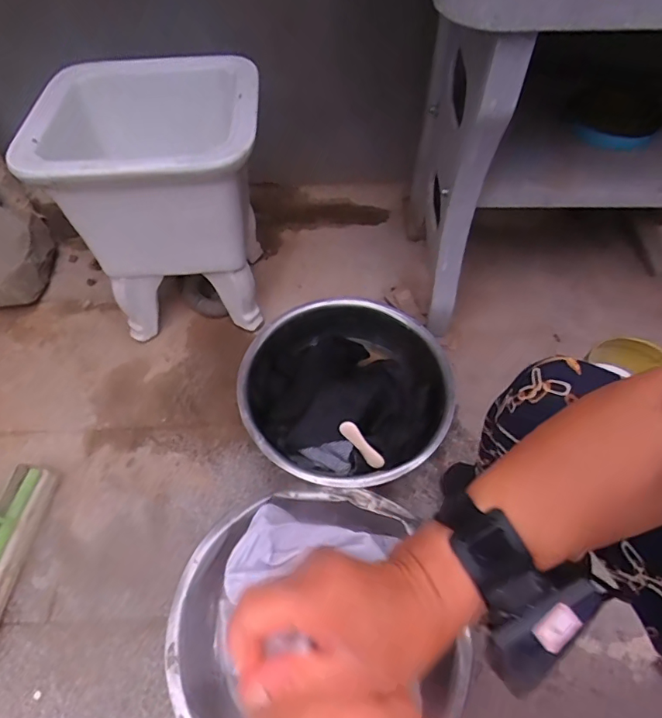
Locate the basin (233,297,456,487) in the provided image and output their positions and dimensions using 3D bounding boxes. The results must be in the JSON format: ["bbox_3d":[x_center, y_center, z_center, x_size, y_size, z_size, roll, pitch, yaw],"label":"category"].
[{"bbox_3d":[0.026,0.051,0.805,0.332,0.144,0.328,-1,56,1],"label":"basin"}]

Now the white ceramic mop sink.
[{"bbox_3d":[-0.294,-0.269,0.836,0.366,0.357,0.286,-4,56,-1],"label":"white ceramic mop sink"}]

